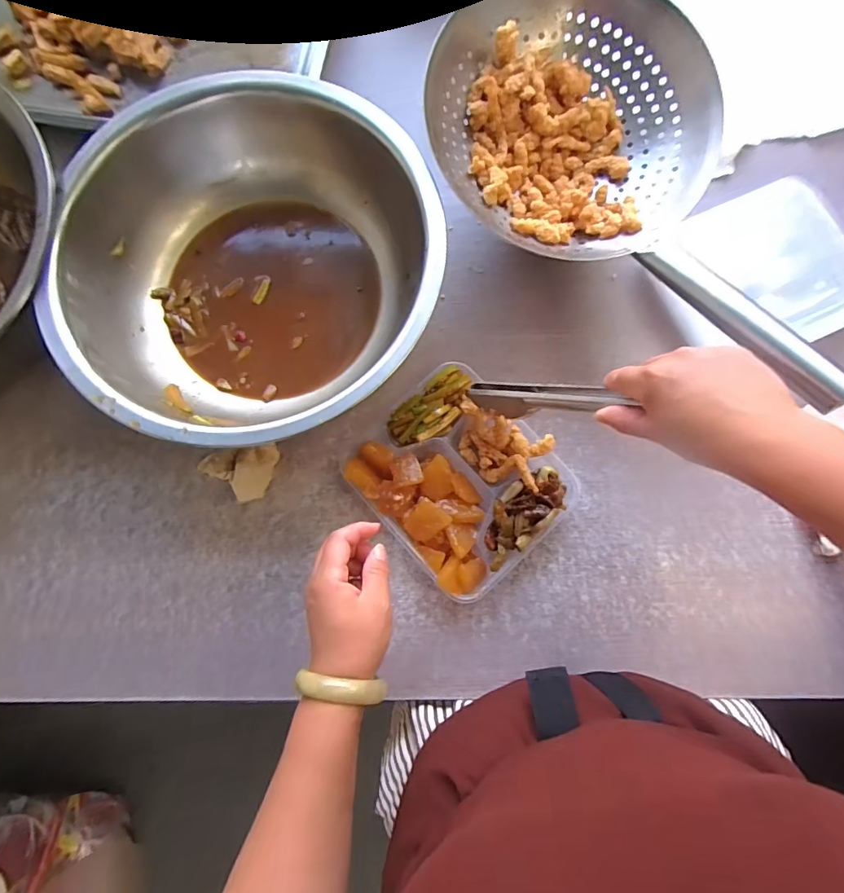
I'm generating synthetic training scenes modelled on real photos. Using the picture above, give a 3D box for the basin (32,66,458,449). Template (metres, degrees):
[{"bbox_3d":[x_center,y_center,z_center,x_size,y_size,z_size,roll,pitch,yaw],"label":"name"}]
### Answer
[{"bbox_3d":[-0.173,-0.182,0.493,0.376,0.115,0.362,0,81,1],"label":"basin"}]

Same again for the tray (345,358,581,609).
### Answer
[{"bbox_3d":[0.042,0.036,0.492,0.182,0.039,0.208,-43,82,-6],"label":"tray"}]

